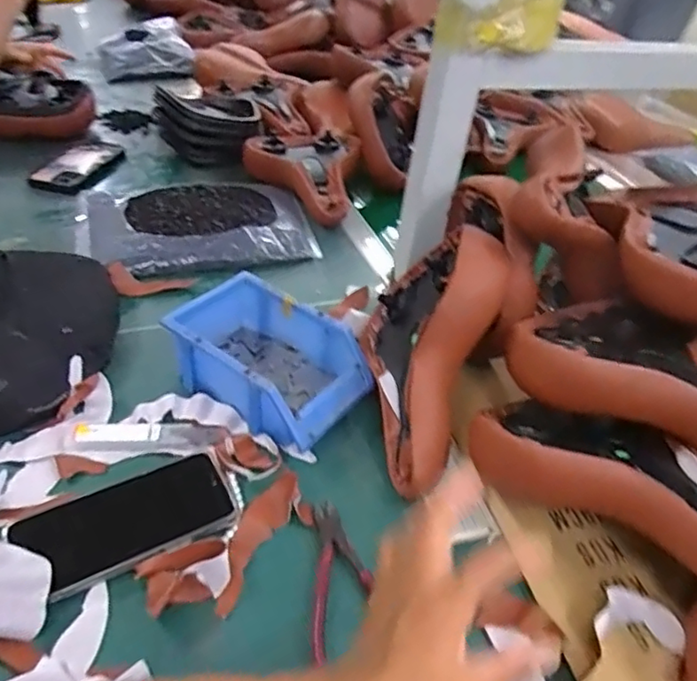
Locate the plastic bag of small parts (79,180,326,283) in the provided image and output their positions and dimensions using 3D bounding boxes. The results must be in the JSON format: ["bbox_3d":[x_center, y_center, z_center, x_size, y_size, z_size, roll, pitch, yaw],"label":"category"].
[{"bbox_3d":[-0.200,-0.171,0.830,0.294,0.025,0.216,-9,43,-19],"label":"plastic bag of small parts"}]

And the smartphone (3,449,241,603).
[{"bbox_3d":[-0.169,0.141,0.473,0.159,0.017,0.080,-17,46,-27],"label":"smartphone"}]

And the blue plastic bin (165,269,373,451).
[{"bbox_3d":[-0.074,0.020,0.589,0.173,0.072,0.121,29,45,24],"label":"blue plastic bin"}]

